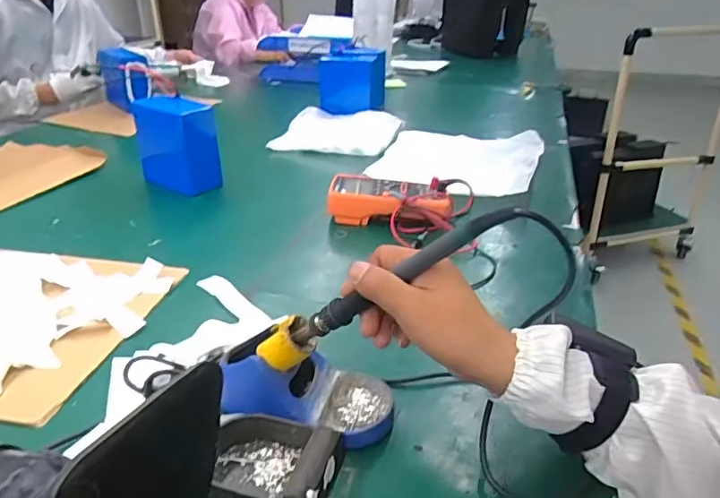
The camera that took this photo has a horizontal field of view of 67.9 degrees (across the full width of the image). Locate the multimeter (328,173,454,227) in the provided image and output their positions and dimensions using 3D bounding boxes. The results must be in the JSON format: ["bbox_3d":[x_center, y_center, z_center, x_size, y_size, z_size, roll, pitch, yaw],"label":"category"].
[{"bbox_3d":[0.046,-0.072,0.821,0.187,0.046,0.087,5,29,10],"label":"multimeter"}]

